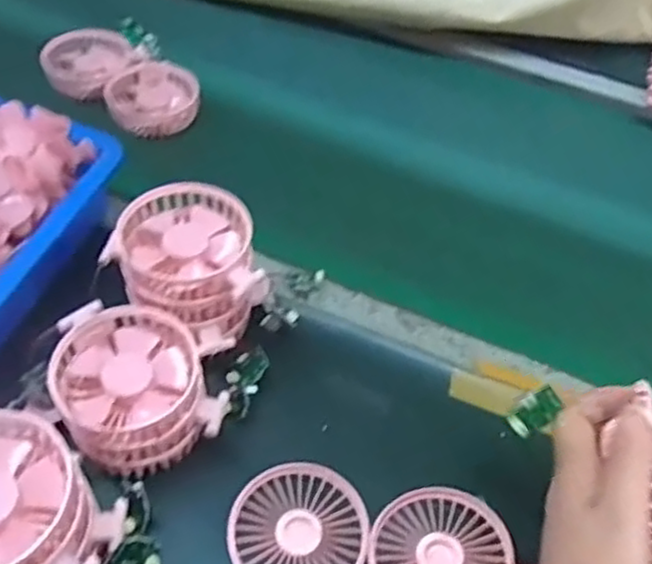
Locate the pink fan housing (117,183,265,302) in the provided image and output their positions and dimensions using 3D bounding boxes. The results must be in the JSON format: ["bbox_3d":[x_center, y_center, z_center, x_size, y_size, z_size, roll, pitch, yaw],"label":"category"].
[{"bbox_3d":[-0.097,-0.026,0.500,0.090,0.026,0.095,-5,49,-12],"label":"pink fan housing"}]

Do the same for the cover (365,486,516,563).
[{"bbox_3d":[0.072,0.171,0.453,0.087,0.015,0.085,-14,52,-17],"label":"cover"}]

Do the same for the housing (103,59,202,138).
[{"bbox_3d":[-0.176,-0.190,0.733,0.090,0.027,0.107,-5,50,-10],"label":"housing"}]

